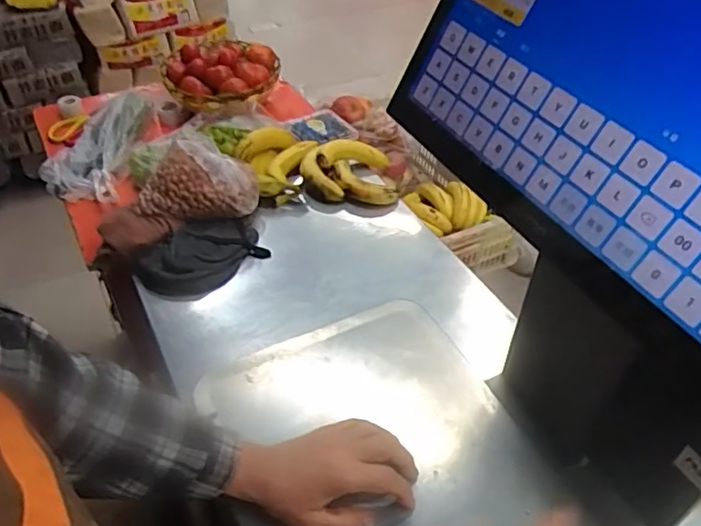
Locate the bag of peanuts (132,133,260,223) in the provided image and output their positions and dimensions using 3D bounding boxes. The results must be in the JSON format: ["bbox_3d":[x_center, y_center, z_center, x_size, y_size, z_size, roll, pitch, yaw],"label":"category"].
[{"bbox_3d":[-0.233,-0.130,0.903,0.166,0.077,0.113,-2,44,-3],"label":"bag of peanuts"}]

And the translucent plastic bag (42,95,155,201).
[{"bbox_3d":[-0.471,-0.238,1.130,0.154,0.047,0.329,6,44,5],"label":"translucent plastic bag"}]

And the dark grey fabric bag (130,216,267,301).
[{"bbox_3d":[-0.217,-0.013,0.861,0.182,0.044,0.120,-30,52,-29],"label":"dark grey fabric bag"}]

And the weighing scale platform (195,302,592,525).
[{"bbox_3d":[0.035,0.206,0.589,0.289,0.023,0.390,-19,47,-20],"label":"weighing scale platform"}]

